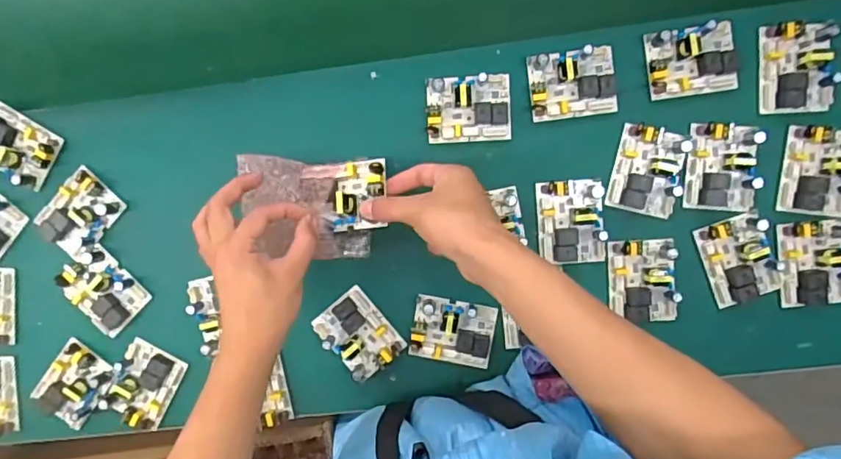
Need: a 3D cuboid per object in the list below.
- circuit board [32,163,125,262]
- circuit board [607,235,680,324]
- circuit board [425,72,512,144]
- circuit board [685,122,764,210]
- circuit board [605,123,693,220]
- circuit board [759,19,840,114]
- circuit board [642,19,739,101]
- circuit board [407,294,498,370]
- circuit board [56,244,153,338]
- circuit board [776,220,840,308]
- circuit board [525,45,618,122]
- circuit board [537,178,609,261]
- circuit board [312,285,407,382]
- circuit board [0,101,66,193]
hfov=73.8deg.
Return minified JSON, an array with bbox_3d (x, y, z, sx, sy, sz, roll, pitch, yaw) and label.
[{"bbox_3d":[-0.347,-0.016,0.568,0.060,0.018,0.079,39,94,1],"label":"circuit board"},{"bbox_3d":[0.216,0.051,0.535,0.063,0.020,0.079,-4,92,4],"label":"circuit board"},{"bbox_3d":[0.047,-0.116,0.538,0.081,0.026,0.061,-3,92,4],"label":"circuit board"},{"bbox_3d":[0.286,-0.059,0.521,0.063,0.024,0.079,3,92,3],"label":"circuit board"},{"bbox_3d":[0.217,-0.056,0.528,0.061,0.020,0.080,14,93,3],"label":"circuit board"},{"bbox_3d":[0.351,-0.150,0.513,0.063,0.023,0.080,-2,92,4],"label":"circuit board"},{"bbox_3d":[0.256,-0.158,0.523,0.082,0.024,0.063,-9,92,4],"label":"circuit board"},{"bbox_3d":[0.033,0.102,0.553,0.080,0.021,0.061,11,93,3],"label":"circuit board"},{"bbox_3d":[-0.326,0.062,0.575,0.079,0.021,0.058,45,94,1],"label":"circuit board"},{"bbox_3d":[0.375,0.032,0.524,0.066,0.021,0.078,-7,92,4],"label":"circuit board"},{"bbox_3d":[0.145,-0.138,0.531,0.080,0.022,0.062,-8,92,4],"label":"circuit board"},{"bbox_3d":[0.145,-0.007,0.537,0.061,0.023,0.079,-5,92,4],"label":"circuit board"},{"bbox_3d":[-0.062,0.106,0.557,0.061,0.024,0.079,-41,89,4],"label":"circuit board"},{"bbox_3d":[-0.411,-0.083,0.566,0.074,0.018,0.064,32,94,2],"label":"circuit board"}]

